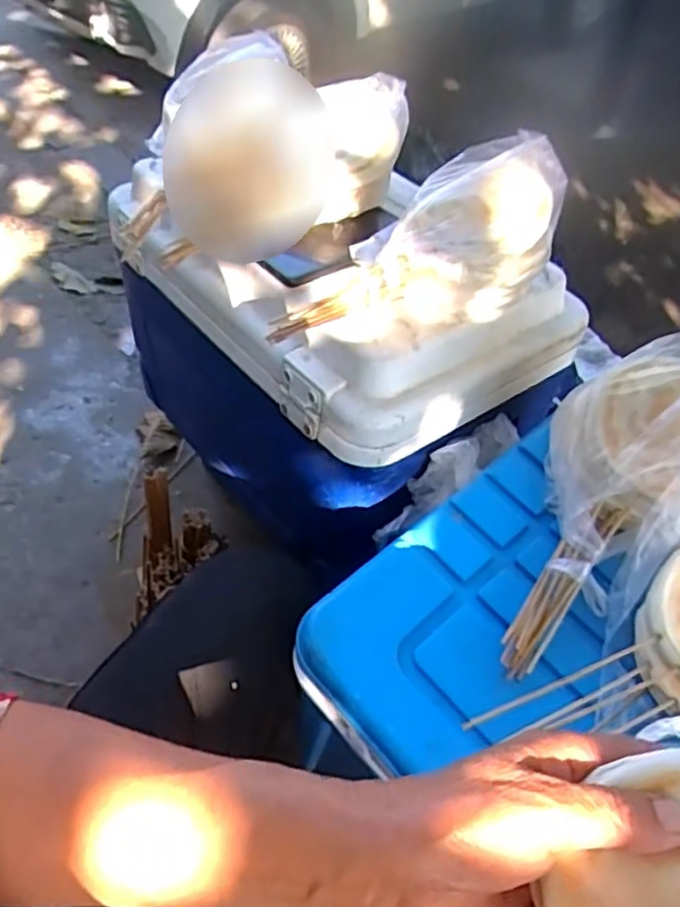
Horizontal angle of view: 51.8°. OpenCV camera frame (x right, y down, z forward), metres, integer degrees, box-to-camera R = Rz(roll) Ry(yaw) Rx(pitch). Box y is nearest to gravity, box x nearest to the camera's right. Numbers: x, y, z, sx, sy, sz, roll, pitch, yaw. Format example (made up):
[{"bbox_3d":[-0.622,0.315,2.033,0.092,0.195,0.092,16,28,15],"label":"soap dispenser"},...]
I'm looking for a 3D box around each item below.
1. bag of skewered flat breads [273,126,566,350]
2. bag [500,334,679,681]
[{"bbox_3d":[0.062,-0.178,0.595,0.263,0.126,0.119,-12,54,-14],"label":"bag of skewered flat breads"},{"bbox_3d":[0.201,0.030,0.513,0.119,0.098,0.285,28,80,16],"label":"bag"}]

